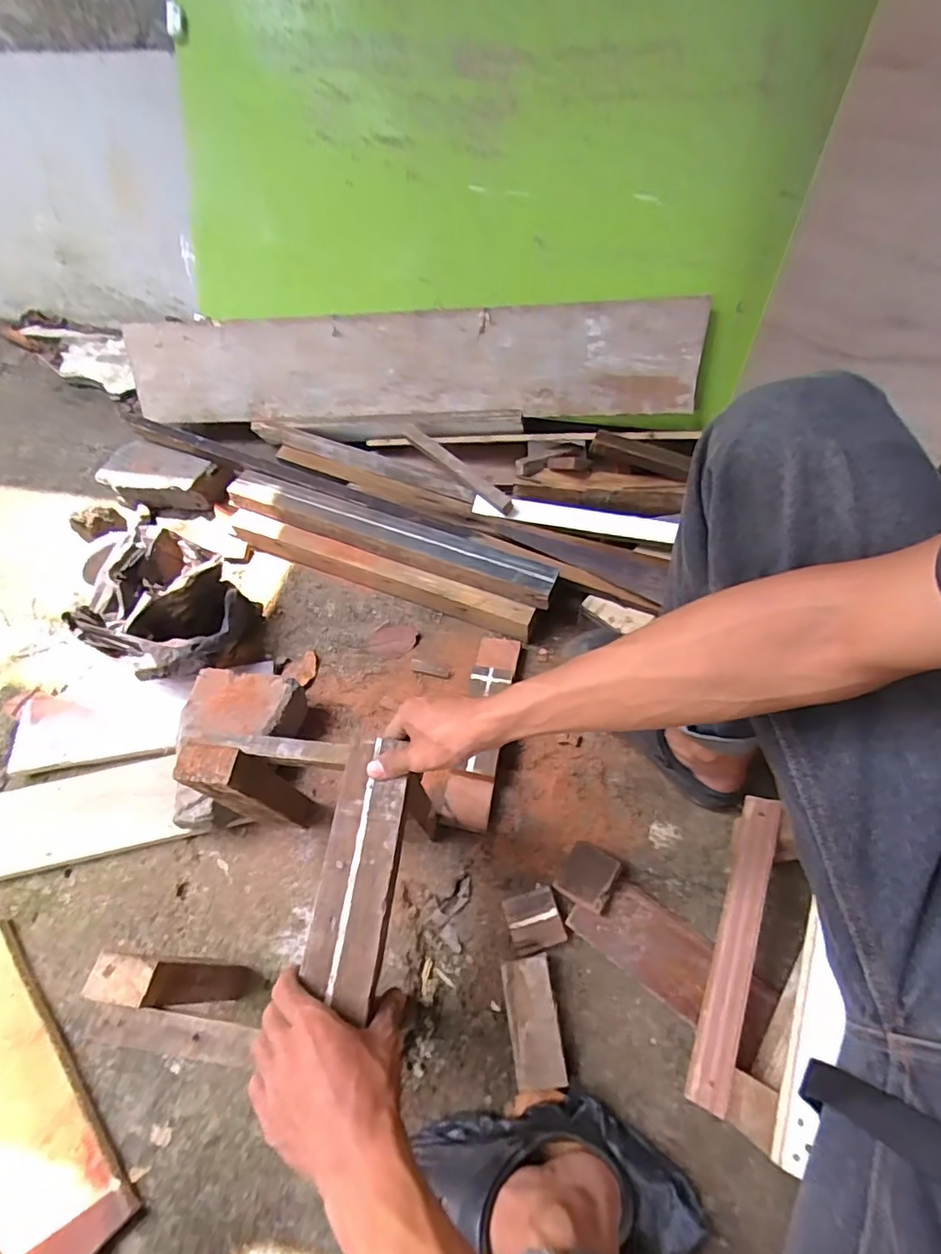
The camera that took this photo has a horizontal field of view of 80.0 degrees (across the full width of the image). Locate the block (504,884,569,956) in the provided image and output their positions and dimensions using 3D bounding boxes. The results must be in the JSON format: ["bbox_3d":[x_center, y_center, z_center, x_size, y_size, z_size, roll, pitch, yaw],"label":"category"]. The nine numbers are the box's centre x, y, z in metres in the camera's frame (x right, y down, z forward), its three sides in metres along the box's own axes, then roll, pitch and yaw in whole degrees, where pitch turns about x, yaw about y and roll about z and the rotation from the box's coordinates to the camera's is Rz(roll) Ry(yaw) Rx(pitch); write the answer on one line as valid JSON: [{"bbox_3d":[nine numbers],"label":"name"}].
[{"bbox_3d":[0.075,0.347,0.664,0.062,0.027,0.062,-16,61,-7],"label":"block"}]

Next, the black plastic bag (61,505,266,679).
[{"bbox_3d":[-0.419,-0.019,0.814,0.180,0.173,0.190,15,62,10],"label":"black plastic bag"}]

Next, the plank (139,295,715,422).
[{"bbox_3d":[-0.127,-0.450,0.968,0.983,0.163,0.033,2,28,9],"label":"plank"}]

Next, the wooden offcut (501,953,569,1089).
[{"bbox_3d":[0.068,0.431,0.616,0.054,0.031,0.117,-8,61,-2],"label":"wooden offcut"}]

